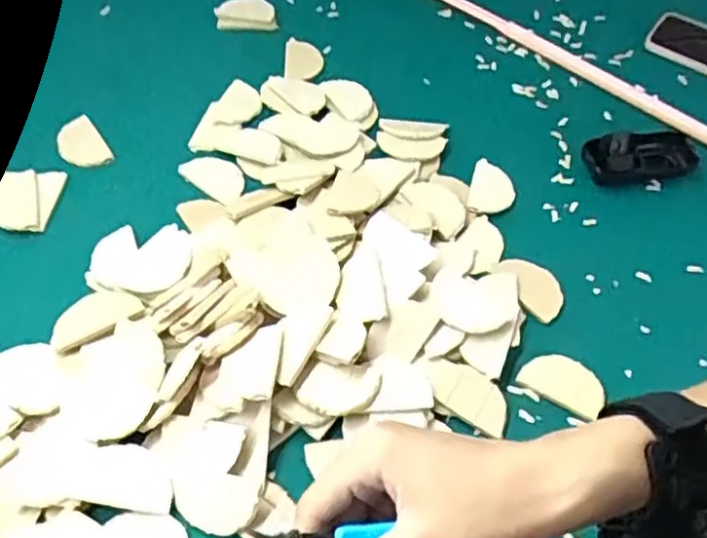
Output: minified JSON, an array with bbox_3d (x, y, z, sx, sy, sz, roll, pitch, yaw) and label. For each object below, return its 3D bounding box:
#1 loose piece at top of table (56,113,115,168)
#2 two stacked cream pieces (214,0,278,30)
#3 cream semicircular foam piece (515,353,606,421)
[{"bbox_3d":[-0.280,-0.129,0.693,0.042,0.010,0.067,-29,61,-21],"label":"loose piece at top of table"},{"bbox_3d":[-0.128,-0.306,0.814,0.074,0.020,0.044,2,55,0],"label":"two stacked cream pieces"},{"bbox_3d":[0.172,0.090,0.554,0.066,0.008,0.043,28,58,17],"label":"cream semicircular foam piece"}]

